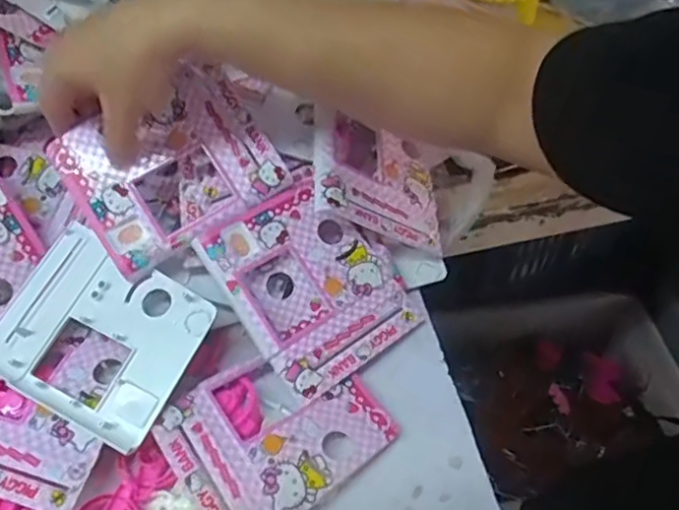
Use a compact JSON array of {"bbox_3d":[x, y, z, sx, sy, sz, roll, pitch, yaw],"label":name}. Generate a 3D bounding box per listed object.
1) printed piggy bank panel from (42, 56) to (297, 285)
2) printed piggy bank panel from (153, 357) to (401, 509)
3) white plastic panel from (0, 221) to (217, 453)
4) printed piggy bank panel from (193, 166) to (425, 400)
[{"bbox_3d":[-0.123,-0.065,0.442,0.138,0.009,0.109,-32,89,-13],"label":"printed piggy bank panel"},{"bbox_3d":[-0.042,0.118,0.412,0.137,0.007,0.110,-29,57,-28],"label":"printed piggy bank panel"},{"bbox_3d":[-0.171,0.053,0.424,0.139,0.012,0.114,25,70,12],"label":"white plastic panel"},{"bbox_3d":[-0.019,0.017,0.454,0.124,0.010,0.144,-33,87,-28],"label":"printed piggy bank panel"}]

